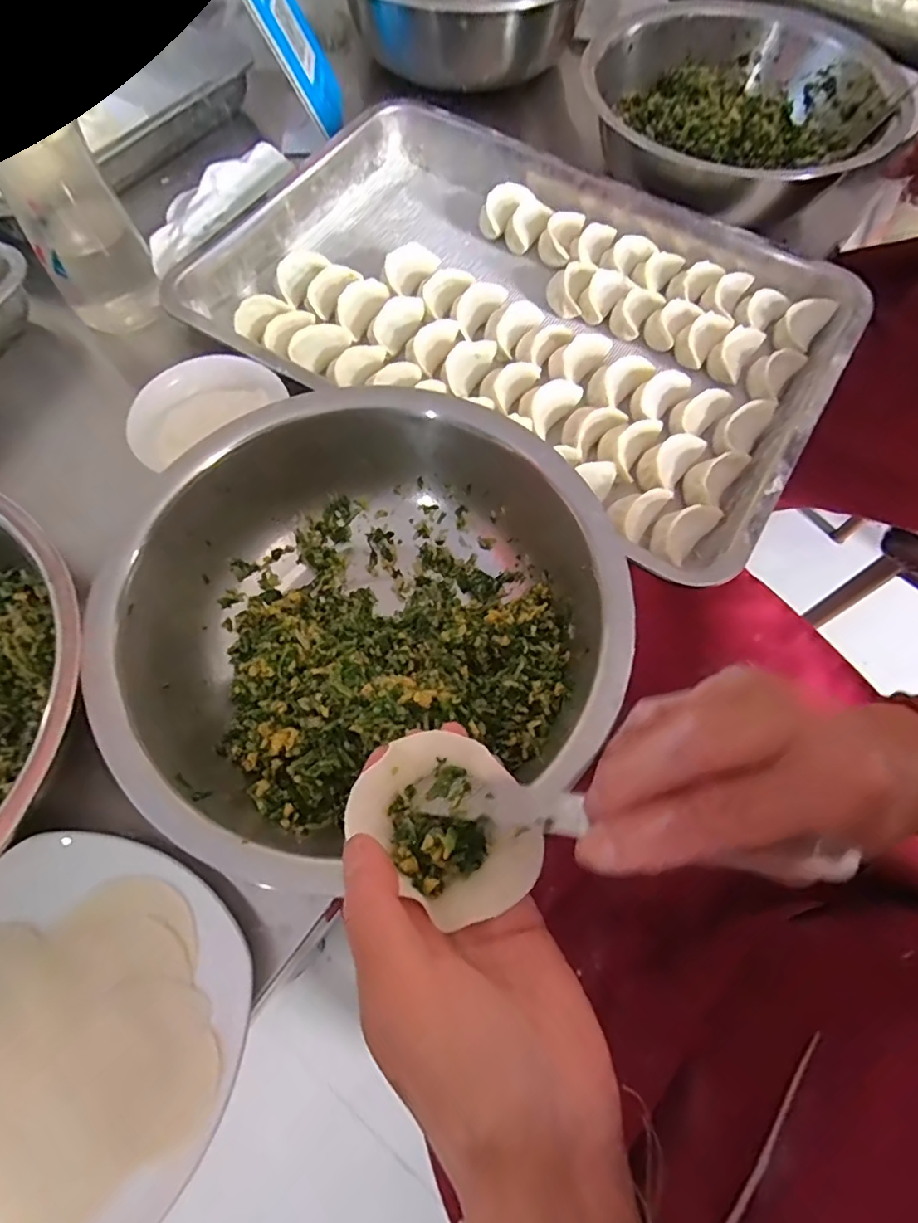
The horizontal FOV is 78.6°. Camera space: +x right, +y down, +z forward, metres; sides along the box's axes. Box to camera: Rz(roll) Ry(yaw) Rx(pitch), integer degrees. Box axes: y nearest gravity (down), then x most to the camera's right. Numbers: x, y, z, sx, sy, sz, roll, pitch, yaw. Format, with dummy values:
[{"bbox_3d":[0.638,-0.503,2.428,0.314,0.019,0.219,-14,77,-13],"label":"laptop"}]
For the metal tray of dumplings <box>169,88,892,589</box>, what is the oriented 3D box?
[{"bbox_3d":[0.037,-0.260,0.472,0.517,0.053,0.334,32,70,12],"label":"metal tray of dumplings"}]

